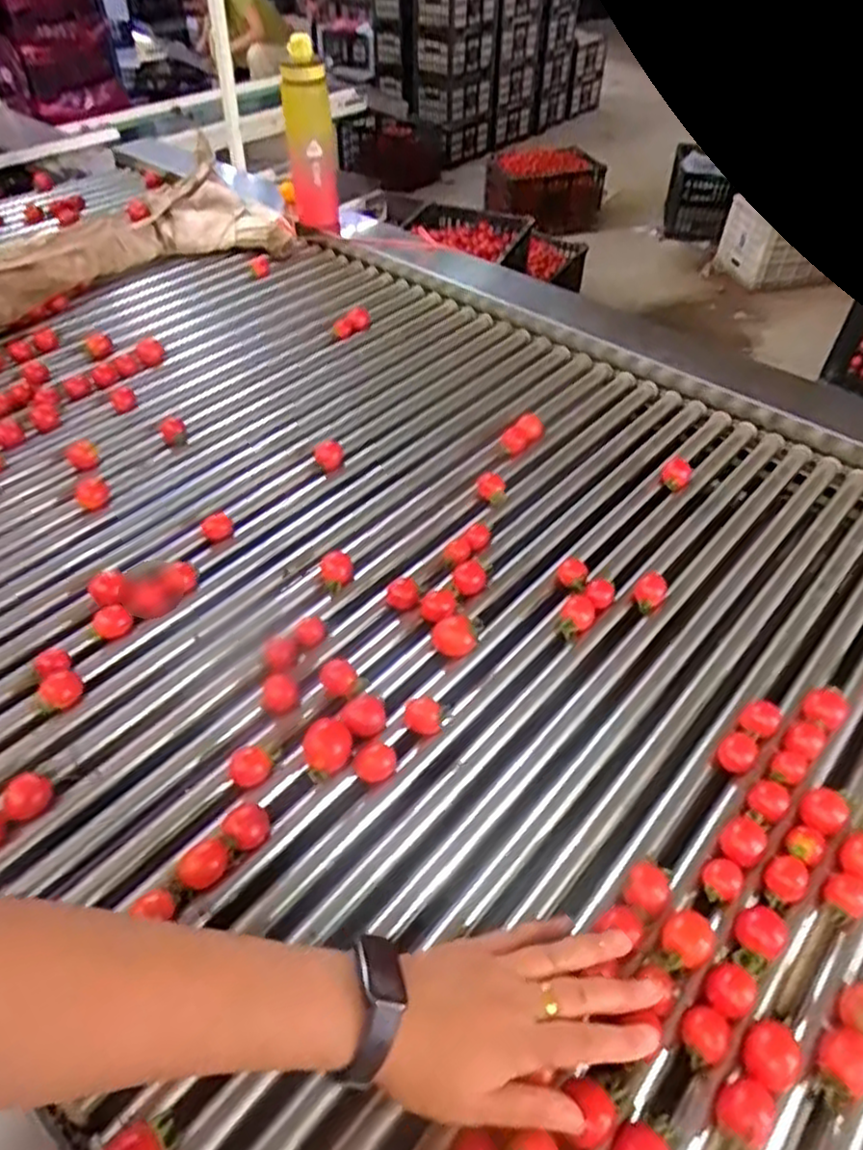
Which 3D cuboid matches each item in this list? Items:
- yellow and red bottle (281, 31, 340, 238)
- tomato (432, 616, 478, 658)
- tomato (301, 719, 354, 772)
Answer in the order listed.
[{"bbox_3d":[-0.167,-0.605,1.006,0.064,0.241,0.053,-8,48,-8],"label":"yellow and red bottle"},{"bbox_3d":[0.020,0.051,0.594,0.036,0.025,0.034,0,48,0],"label":"tomato"},{"bbox_3d":[-0.075,0.125,0.519,0.034,0.032,0.030,-16,50,-15],"label":"tomato"}]

